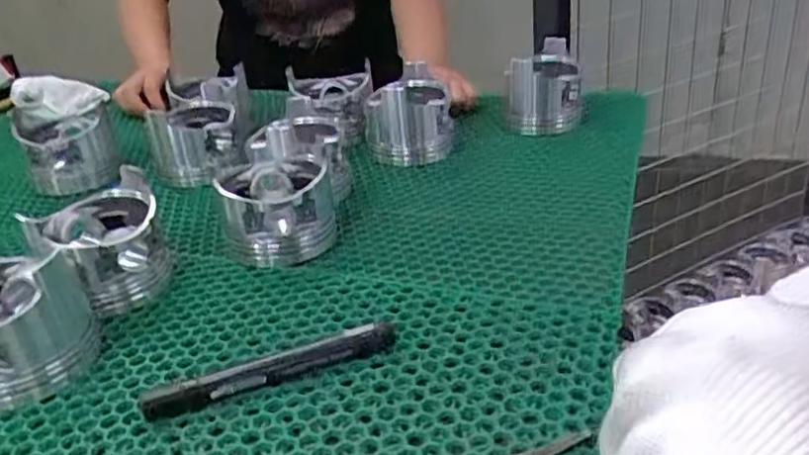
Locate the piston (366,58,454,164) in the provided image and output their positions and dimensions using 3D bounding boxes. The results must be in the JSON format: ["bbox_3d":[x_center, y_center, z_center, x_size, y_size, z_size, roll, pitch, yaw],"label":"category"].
[{"bbox_3d":[0.002,-0.115,0.683,0.083,0.067,0.092,-6,29,-2],"label":"piston"}]

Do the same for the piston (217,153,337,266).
[{"bbox_3d":[-0.097,-0.016,0.524,0.082,0.056,0.083,-11,30,-11],"label":"piston"}]

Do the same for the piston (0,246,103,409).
[{"bbox_3d":[-0.238,0.052,0.415,0.087,0.071,0.084,-22,33,-28],"label":"piston"}]

